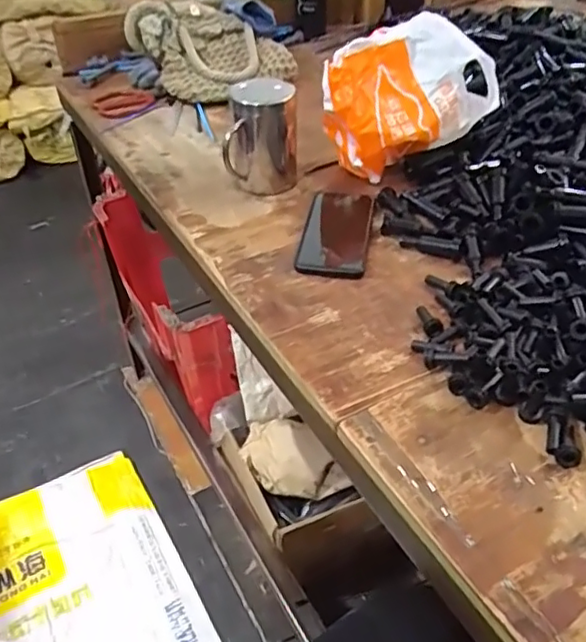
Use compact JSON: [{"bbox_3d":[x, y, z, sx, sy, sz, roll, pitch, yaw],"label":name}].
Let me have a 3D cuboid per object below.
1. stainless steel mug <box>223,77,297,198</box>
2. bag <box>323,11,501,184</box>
[{"bbox_3d":[-0.038,-0.227,0.737,0.083,0.124,0.086,1,42,1],"label":"stainless steel mug"},{"bbox_3d":[0.136,-0.260,0.729,0.210,0.153,0.090,-14,44,-15],"label":"bag"}]

